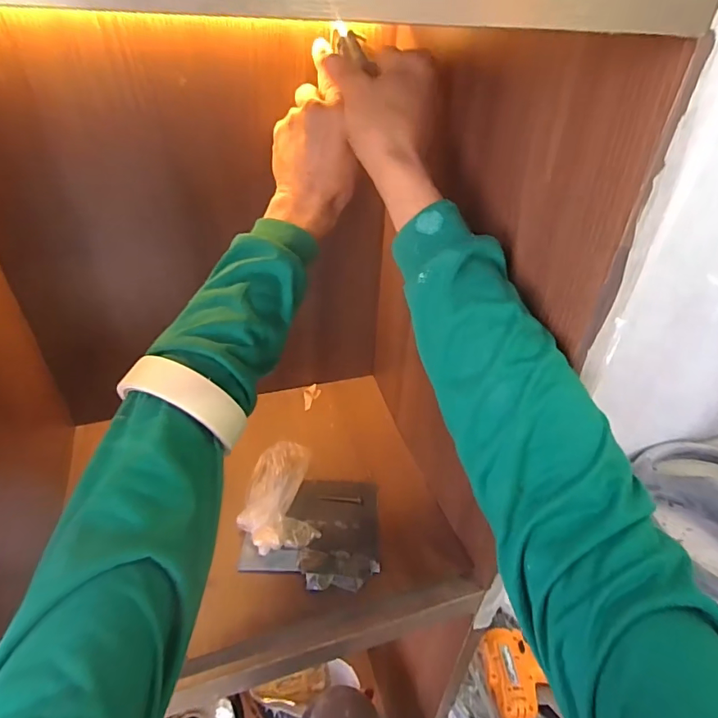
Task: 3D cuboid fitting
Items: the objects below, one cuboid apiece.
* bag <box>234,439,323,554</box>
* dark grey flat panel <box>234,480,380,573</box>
[{"bbox_3d":[-0.088,0.144,0.494,0.075,0.034,0.124,-5,37,-11],"label":"bag"},{"bbox_3d":[-0.048,0.174,0.491,0.138,0.009,0.113,4,34,-6],"label":"dark grey flat panel"}]

